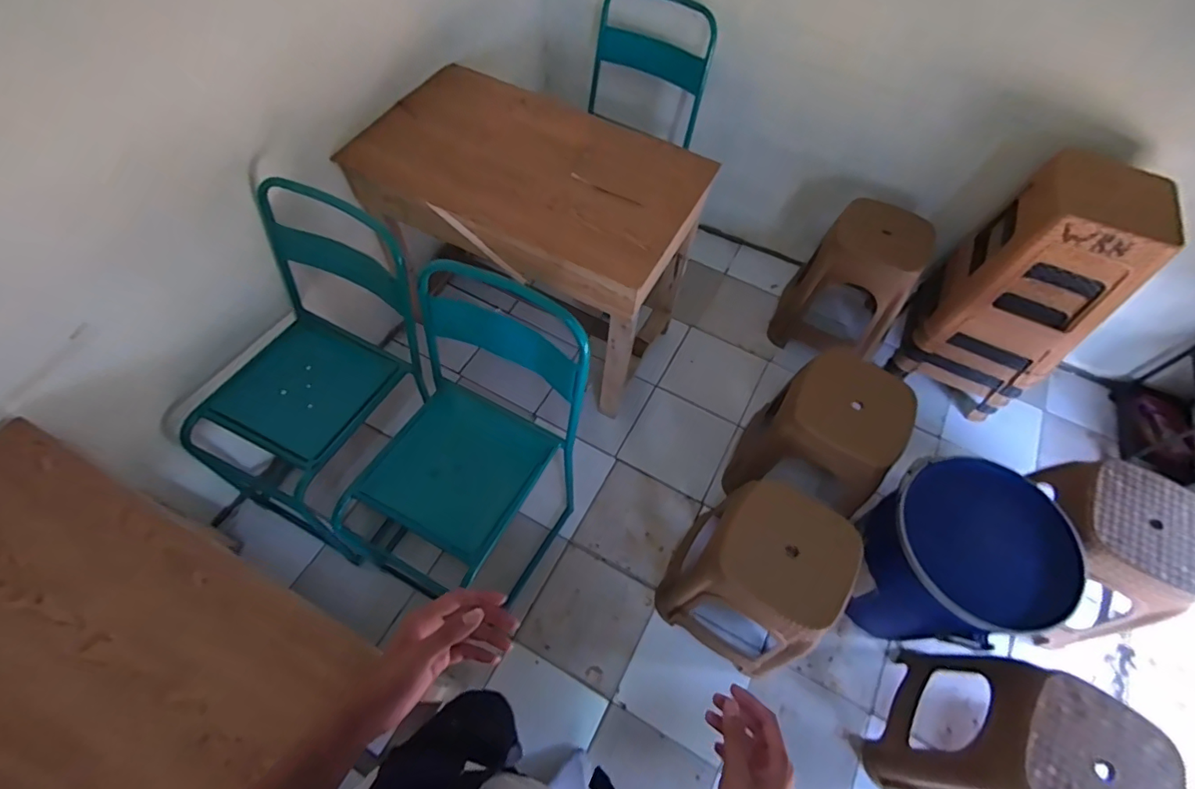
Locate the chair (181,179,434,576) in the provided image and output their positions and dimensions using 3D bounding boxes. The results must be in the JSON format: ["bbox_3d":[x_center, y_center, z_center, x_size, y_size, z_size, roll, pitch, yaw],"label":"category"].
[{"bbox_3d":[-0.688,0.004,1.380,0.422,0.704,0.655,29,63,13],"label":"chair"}]

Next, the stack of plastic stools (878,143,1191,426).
[{"bbox_3d":[1.219,-0.305,1.549,0.341,0.727,0.320,23,62,9],"label":"stack of plastic stools"}]

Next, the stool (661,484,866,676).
[{"bbox_3d":[0.365,0.447,1.301,0.331,0.494,0.286,31,63,13],"label":"stool"}]

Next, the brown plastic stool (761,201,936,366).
[{"bbox_3d":[0.803,-0.317,1.728,0.358,0.517,0.304,30,63,13],"label":"brown plastic stool"}]

